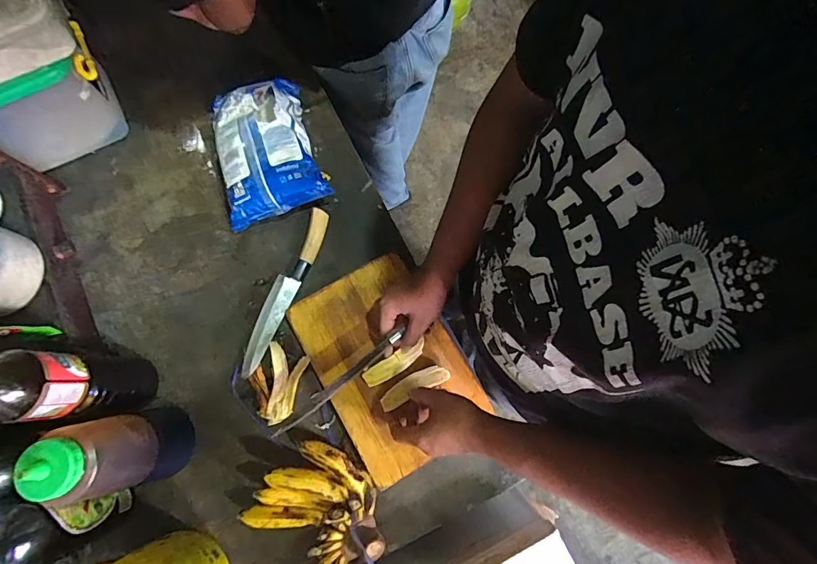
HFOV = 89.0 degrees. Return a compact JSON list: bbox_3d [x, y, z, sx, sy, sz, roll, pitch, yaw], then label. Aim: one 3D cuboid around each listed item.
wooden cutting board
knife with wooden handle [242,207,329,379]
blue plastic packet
[{"bbox_3d":[-0.030,0.116,0.623,0.202,0.024,0.293,-30,78,-6],"label":"wooden cutting board"},{"bbox_3d":[-0.191,0.012,0.655,0.036,0.018,0.277,22,78,6],"label":"knife with wooden handle"},{"bbox_3d":[-0.239,-0.223,0.696,0.158,0.067,0.228,-18,77,-4],"label":"blue plastic packet"}]

